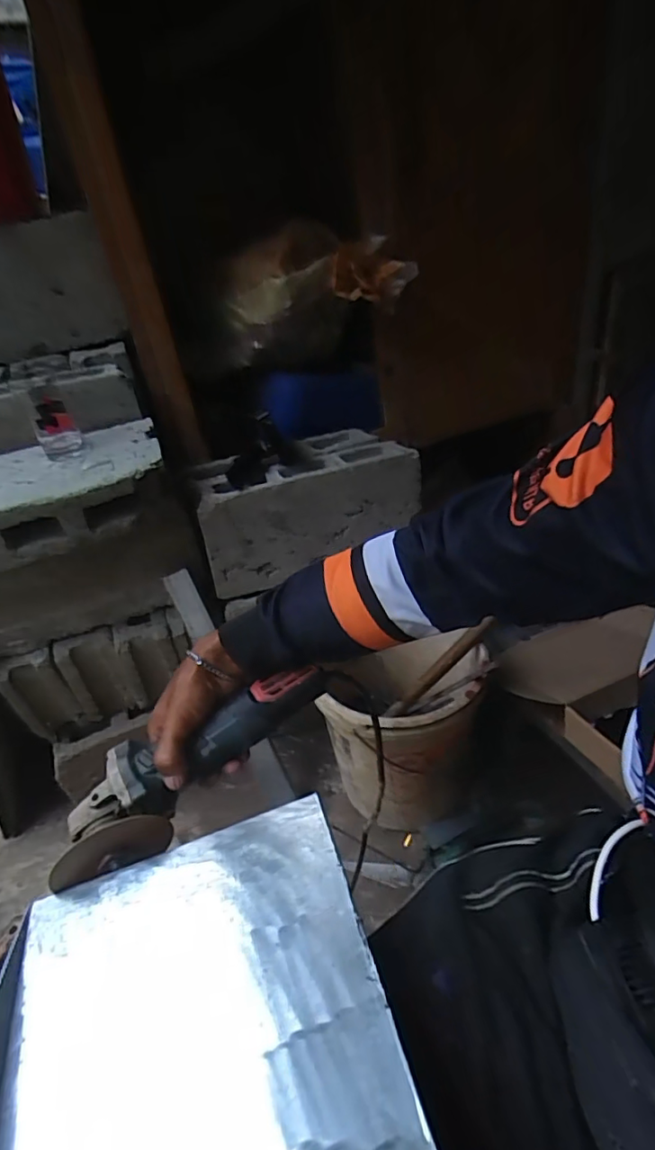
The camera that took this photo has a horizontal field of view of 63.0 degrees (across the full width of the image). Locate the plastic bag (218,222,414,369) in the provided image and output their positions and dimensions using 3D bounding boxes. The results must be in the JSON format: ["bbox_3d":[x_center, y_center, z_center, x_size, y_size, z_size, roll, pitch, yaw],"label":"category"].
[{"bbox_3d":[-0.024,-0.514,0.991,0.334,0.202,0.140,-16,34,-12],"label":"plastic bag"}]

